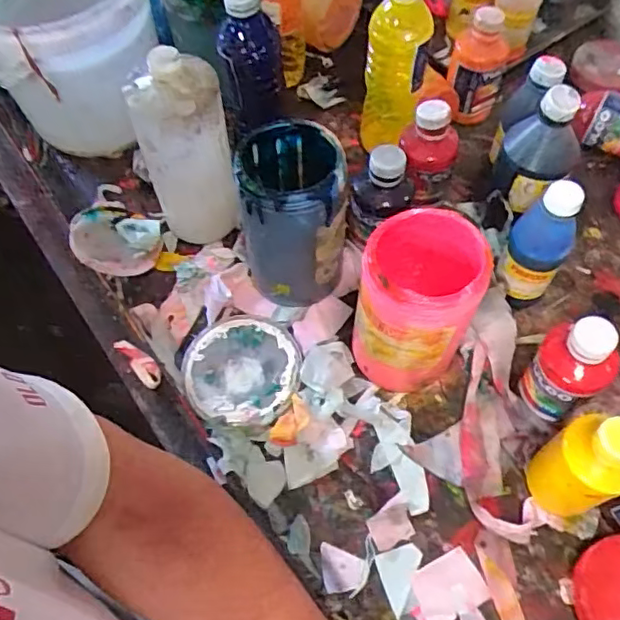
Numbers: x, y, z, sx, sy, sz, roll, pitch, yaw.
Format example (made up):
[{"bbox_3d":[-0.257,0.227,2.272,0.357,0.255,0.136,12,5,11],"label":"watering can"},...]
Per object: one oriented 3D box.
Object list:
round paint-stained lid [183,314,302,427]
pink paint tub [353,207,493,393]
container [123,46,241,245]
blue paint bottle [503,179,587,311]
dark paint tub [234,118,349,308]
[{"bbox_3d":[-0.066,0.058,0.597,0.110,0.011,0.113,-1,60,1],"label":"round paint-stained lid"},{"bbox_3d":[0.091,0.002,0.534,0.089,0.173,0.095,-1,60,1],"label":"pink paint tub"},{"bbox_3d":[-0.115,-0.145,0.576,0.080,0.194,0.061,-19,62,-9],"label":"container"},{"bbox_3d":[0.211,-0.054,0.575,0.052,0.147,0.051,-1,60,1],"label":"blue paint bottle"},{"bbox_3d":[-0.014,-0.085,0.589,0.092,0.175,0.100,-1,60,1],"label":"dark paint tub"}]

